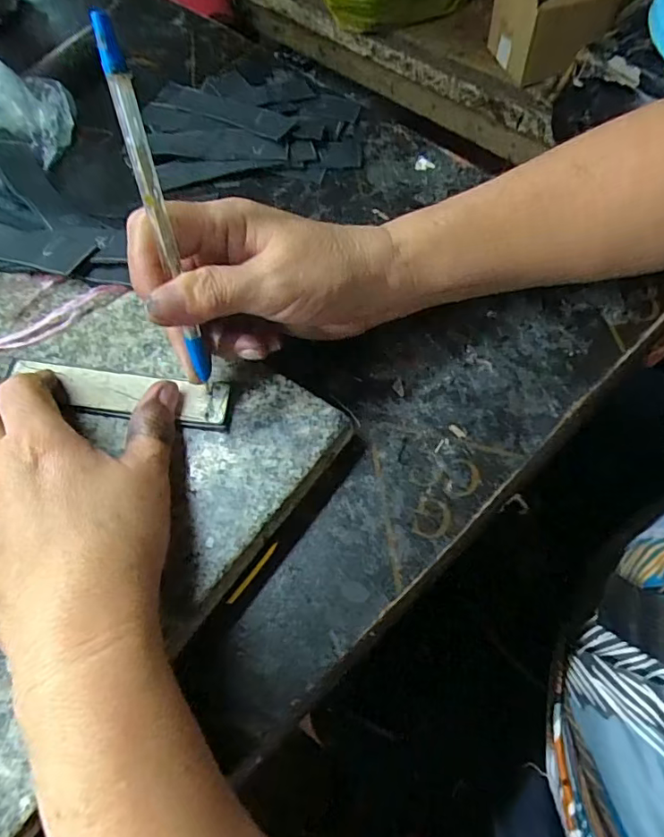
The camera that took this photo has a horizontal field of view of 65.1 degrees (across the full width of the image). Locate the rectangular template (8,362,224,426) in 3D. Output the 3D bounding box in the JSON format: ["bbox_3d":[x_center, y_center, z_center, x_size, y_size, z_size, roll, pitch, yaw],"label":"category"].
[{"bbox_3d":[-0.109,-0.014,0.268,0.118,0.004,0.022,8,63,11],"label":"rectangular template"}]

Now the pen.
[{"bbox_3d":[-0.069,-0.075,0.212,0.008,0.144,0.004,-10,34,-4],"label":"pen"}]

